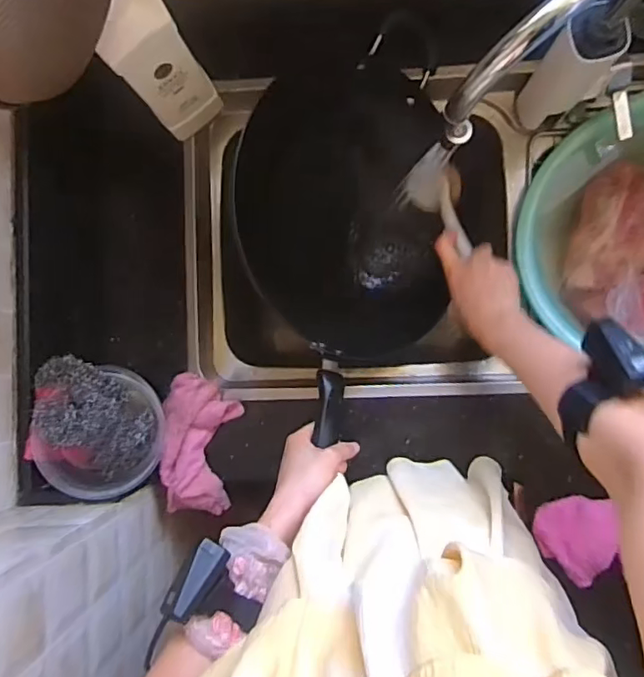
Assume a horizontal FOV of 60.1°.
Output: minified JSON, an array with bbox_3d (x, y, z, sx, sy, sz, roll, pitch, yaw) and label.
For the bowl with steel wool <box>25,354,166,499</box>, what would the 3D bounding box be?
[{"bbox_3d":[-0.256,0.100,0.642,0.150,0.082,0.151,-8,104,-34],"label":"bowl with steel wool"}]

